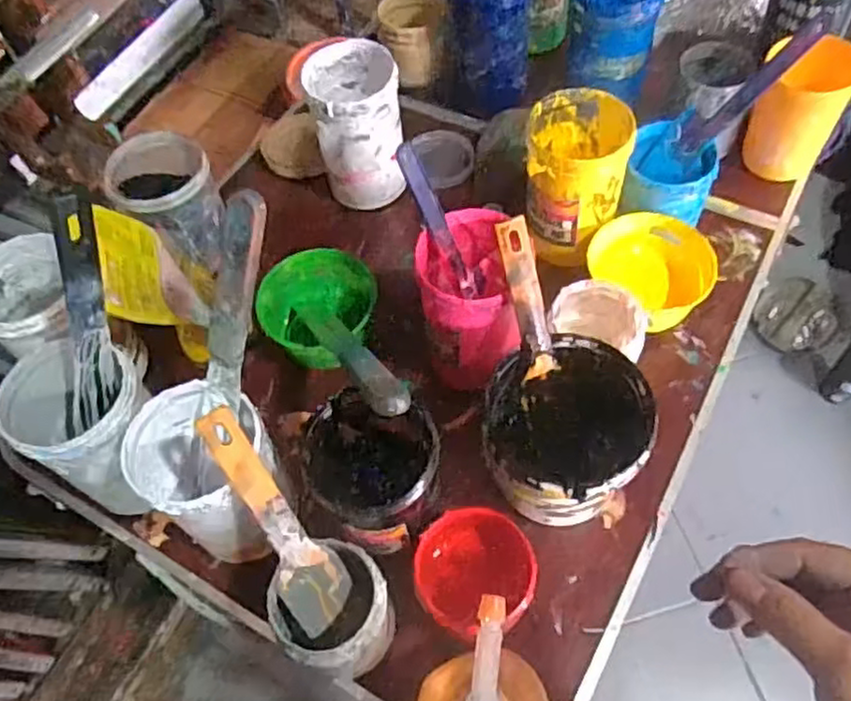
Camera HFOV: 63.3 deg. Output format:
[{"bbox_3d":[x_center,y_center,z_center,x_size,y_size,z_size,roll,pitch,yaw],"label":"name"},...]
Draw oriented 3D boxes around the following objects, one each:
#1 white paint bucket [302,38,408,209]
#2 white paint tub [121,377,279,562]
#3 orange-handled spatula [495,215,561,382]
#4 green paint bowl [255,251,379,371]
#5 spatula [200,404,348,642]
[{"bbox_3d":[-0.074,-0.243,0.748,0.093,0.152,0.110,-14,61,-3],"label":"white paint bucket"},{"bbox_3d":[-0.165,0.094,0.546,0.105,0.135,0.089,31,68,20],"label":"white paint tub"},{"bbox_3d":[0.078,-0.037,0.525,0.024,0.128,0.007,-20,25,-7],"label":"orange-handled spatula"},{"bbox_3d":[-0.108,-0.047,0.690,0.096,0.060,0.103,-2,61,3],"label":"green paint bowl"},{"bbox_3d":[-0.102,0.120,0.477,0.046,0.187,0.012,-27,24,-11],"label":"spatula"}]

